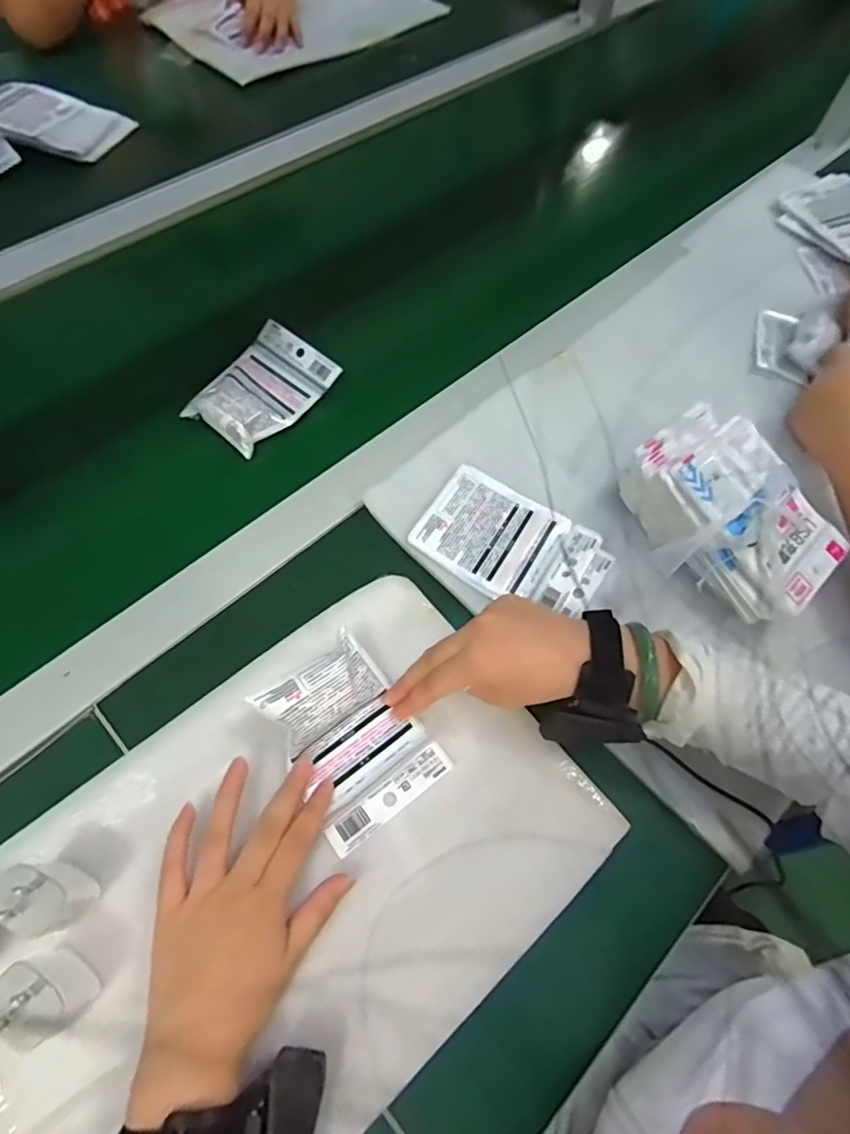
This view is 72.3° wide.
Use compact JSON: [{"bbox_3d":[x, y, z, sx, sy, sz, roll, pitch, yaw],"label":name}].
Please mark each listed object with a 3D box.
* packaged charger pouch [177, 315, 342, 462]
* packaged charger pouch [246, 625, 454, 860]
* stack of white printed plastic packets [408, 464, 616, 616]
[{"bbox_3d":[-0.160,-0.175,0.569,0.093,0.026,0.129,38,67,14],"label":"packaged charger pouch"},{"bbox_3d":[-0.051,0.118,0.408,0.092,0.044,0.116,-33,68,-18],"label":"packaged charger pouch"},{"bbox_3d":[0.076,-0.021,0.505,0.156,0.006,0.104,34,66,13],"label":"stack of white printed plastic packets"}]

